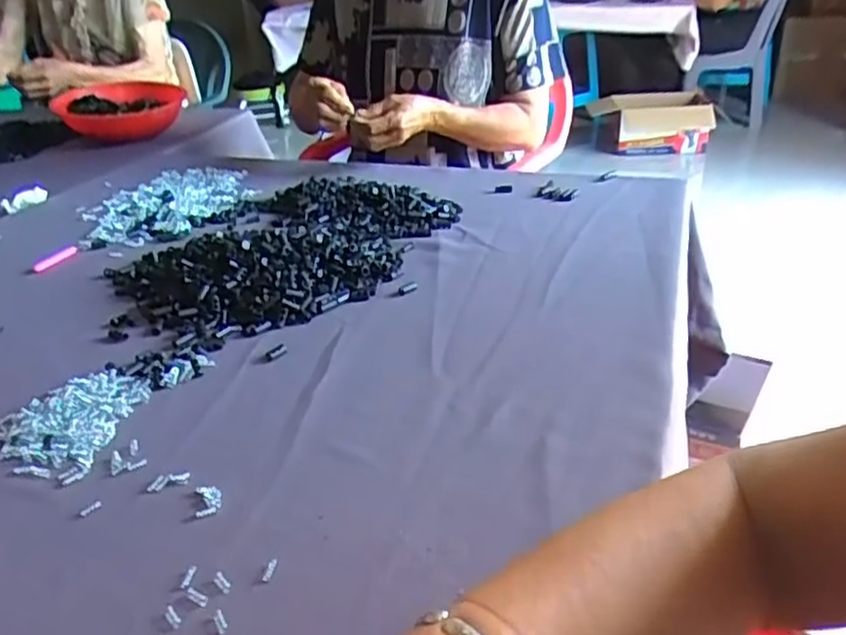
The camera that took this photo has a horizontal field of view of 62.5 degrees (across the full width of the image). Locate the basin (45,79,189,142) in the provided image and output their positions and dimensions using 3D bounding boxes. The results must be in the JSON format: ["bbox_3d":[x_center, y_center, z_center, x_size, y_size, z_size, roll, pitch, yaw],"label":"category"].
[{"bbox_3d":[-0.565,-0.392,1.315,0.230,0.075,0.249,-15,32,-21],"label":"basin"}]

